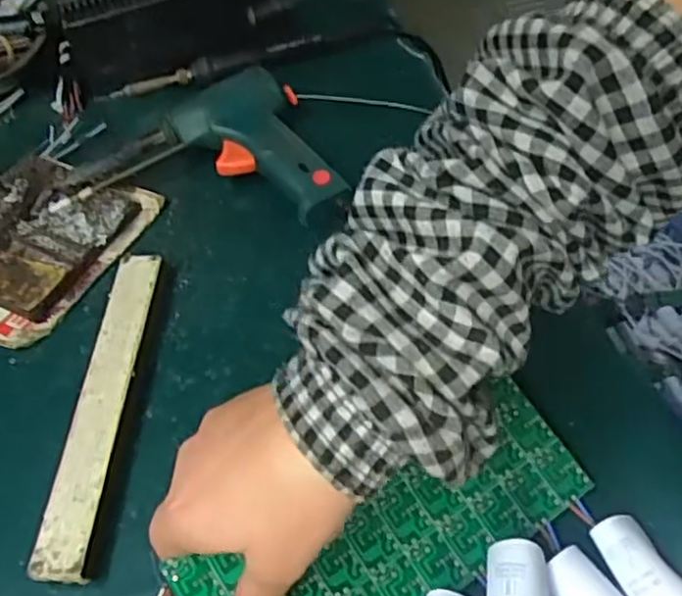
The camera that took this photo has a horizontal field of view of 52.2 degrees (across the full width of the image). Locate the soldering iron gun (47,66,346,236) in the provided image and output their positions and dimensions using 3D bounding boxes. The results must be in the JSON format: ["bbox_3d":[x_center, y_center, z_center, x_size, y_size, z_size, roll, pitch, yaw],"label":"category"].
[{"bbox_3d":[-0.091,-0.110,0.510,0.202,0.047,0.123,5,51,9],"label":"soldering iron gun"}]

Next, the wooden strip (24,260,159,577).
[{"bbox_3d":[-0.133,0.057,0.397,0.028,0.020,0.200,-1,50,5],"label":"wooden strip"}]

